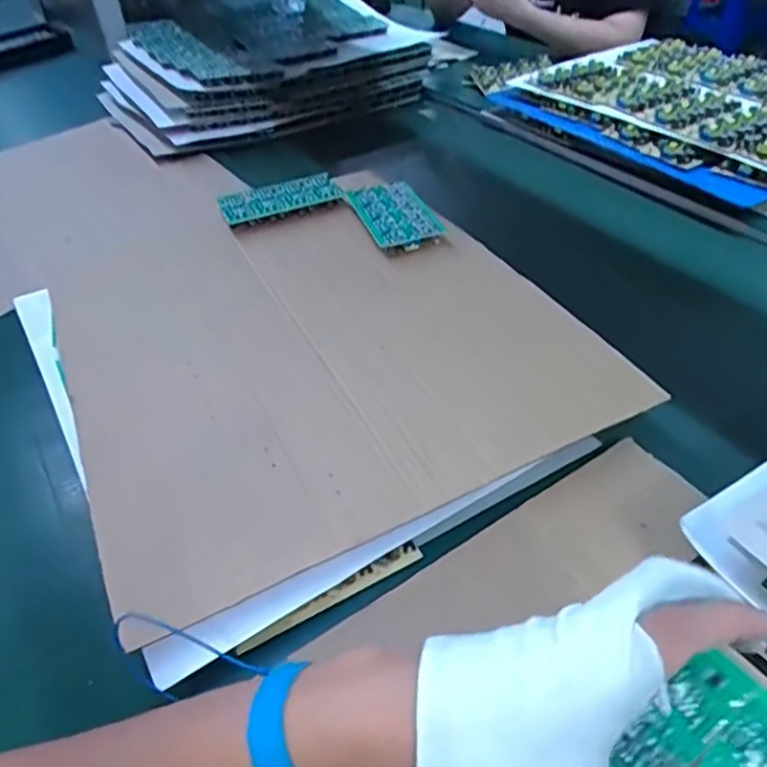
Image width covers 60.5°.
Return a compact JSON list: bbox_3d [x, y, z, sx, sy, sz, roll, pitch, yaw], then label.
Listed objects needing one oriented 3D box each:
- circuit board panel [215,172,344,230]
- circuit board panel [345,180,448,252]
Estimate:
[{"bbox_3d":[-0.126,-0.226,0.805,0.142,0.018,0.068,-15,43,-11],"label":"circuit board panel"},{"bbox_3d":[0.011,-0.192,0.732,0.080,0.015,0.147,-14,43,-9],"label":"circuit board panel"}]

